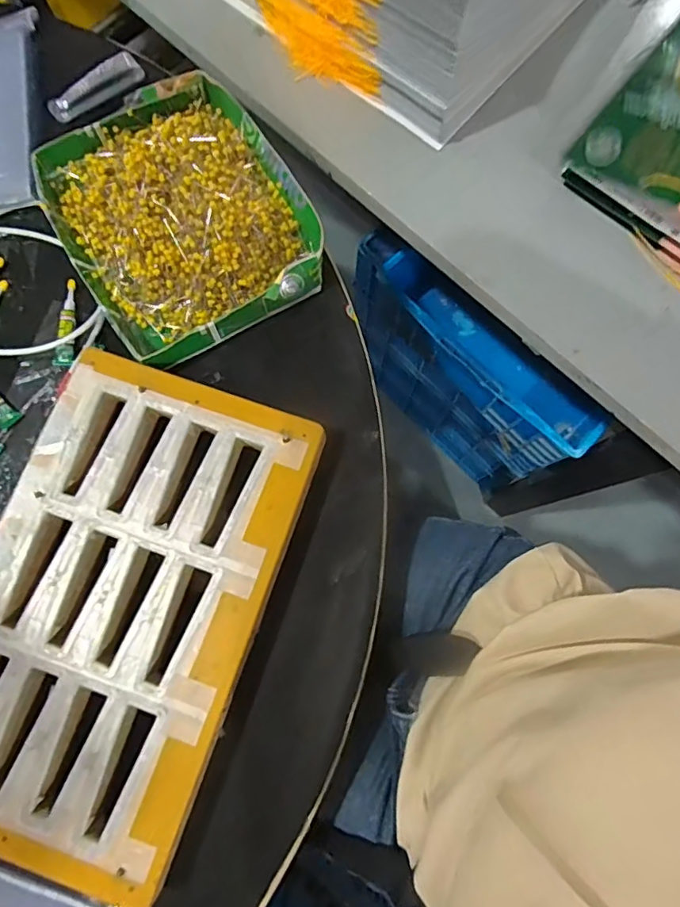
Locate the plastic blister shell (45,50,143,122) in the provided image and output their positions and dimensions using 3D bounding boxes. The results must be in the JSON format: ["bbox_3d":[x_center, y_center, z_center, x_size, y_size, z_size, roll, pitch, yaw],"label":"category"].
[{"bbox_3d":[-0.268,-0.402,0.572,0.106,0.012,0.037,-36,81,-7],"label":"plastic blister shell"}]

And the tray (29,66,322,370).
[{"bbox_3d":[-0.156,-0.235,0.512,0.216,0.054,0.266,-31,79,-7],"label":"tray"}]

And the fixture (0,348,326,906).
[{"bbox_3d":[-0.183,0.123,0.437,0.231,0.040,0.388,19,77,5],"label":"fixture"}]

